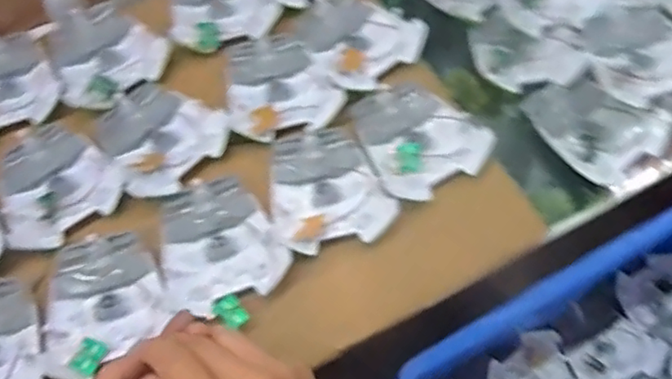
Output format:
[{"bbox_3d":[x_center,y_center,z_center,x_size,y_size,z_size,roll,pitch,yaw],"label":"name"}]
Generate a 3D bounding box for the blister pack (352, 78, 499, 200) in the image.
[{"bbox_3d":[0.072,-0.050,0.552,0.097,0.026,0.109,-25,68,-10],"label":"blister pack"}]

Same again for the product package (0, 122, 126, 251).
[{"bbox_3d":[-0.242,-0.011,0.532,0.094,0.014,0.103,-33,70,-14],"label":"product package"}]

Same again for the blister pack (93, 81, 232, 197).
[{"bbox_3d":[-0.157,-0.048,0.548,0.104,0.015,0.095,40,72,16],"label":"blister pack"}]

